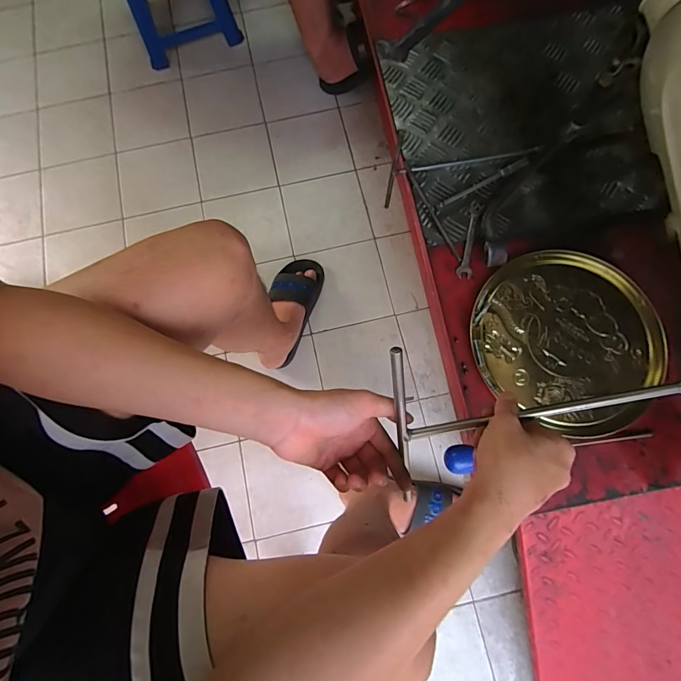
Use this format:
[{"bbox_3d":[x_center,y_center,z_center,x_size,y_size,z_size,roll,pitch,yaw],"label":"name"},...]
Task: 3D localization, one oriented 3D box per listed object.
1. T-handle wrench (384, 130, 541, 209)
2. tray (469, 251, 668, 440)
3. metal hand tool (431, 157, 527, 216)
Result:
[{"bbox_3d":[0.194,-0.284,0.627,0.244,0.156,0.015,-13,76,-2],"label":"T-handle wrench"},{"bbox_3d":[0.318,-0.005,0.564,0.254,0.014,0.241,0,75,1],"label":"tray"},{"bbox_3d":[0.217,-0.241,0.617,0.179,0.013,0.015,-29,77,-6],"label":"metal hand tool"}]

